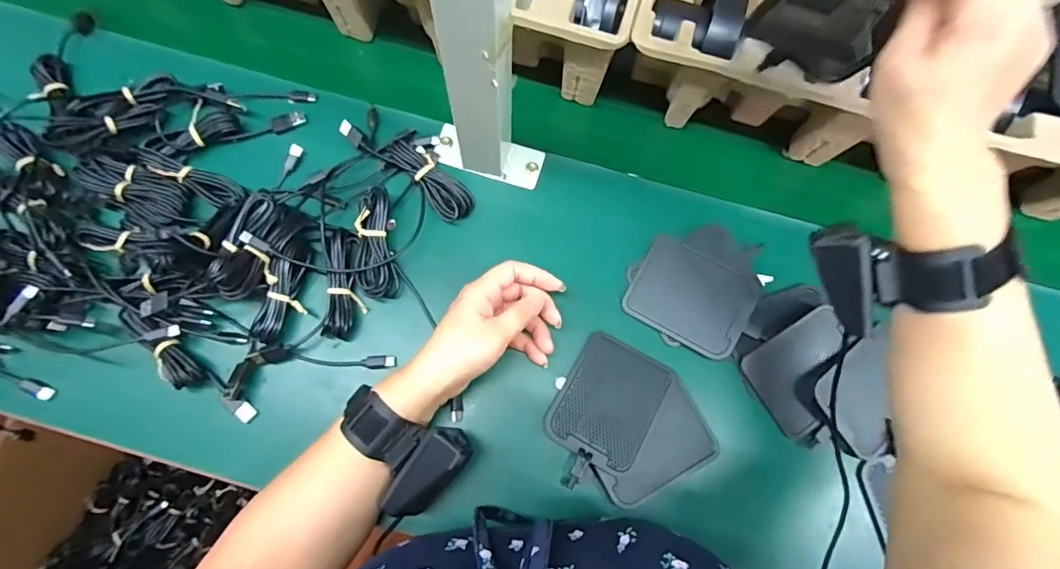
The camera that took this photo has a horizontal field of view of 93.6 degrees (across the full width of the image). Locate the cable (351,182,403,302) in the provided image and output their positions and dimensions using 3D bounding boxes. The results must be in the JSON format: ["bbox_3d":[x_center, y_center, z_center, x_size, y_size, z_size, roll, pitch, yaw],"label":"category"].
[{"bbox_3d":[-0.131,-0.035,0.430,0.035,0.026,0.093,-4,87,-2],"label":"cable"}]

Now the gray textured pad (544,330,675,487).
[{"bbox_3d":[0.061,0.103,0.404,0.078,0.010,0.117,29,72,7],"label":"gray textured pad"}]

